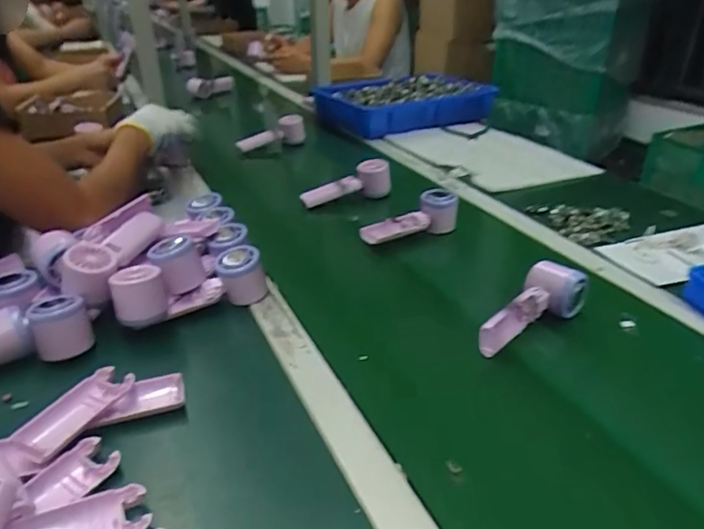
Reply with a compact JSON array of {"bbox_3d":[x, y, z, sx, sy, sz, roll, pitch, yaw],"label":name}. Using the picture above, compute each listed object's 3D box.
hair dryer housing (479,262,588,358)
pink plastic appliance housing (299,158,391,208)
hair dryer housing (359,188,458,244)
[{"bbox_3d":[0.206,0.048,0.601,0.056,0.051,0.153,26,38,36],"label":"hair dryer housing"},{"bbox_3d":[-0.004,-0.146,1.001,0.179,0.055,0.089,-13,24,24],"label":"pink plastic appliance housing"},{"bbox_3d":[0.086,-0.069,0.829,0.154,0.069,0.058,-13,33,-22],"label":"hair dryer housing"}]

